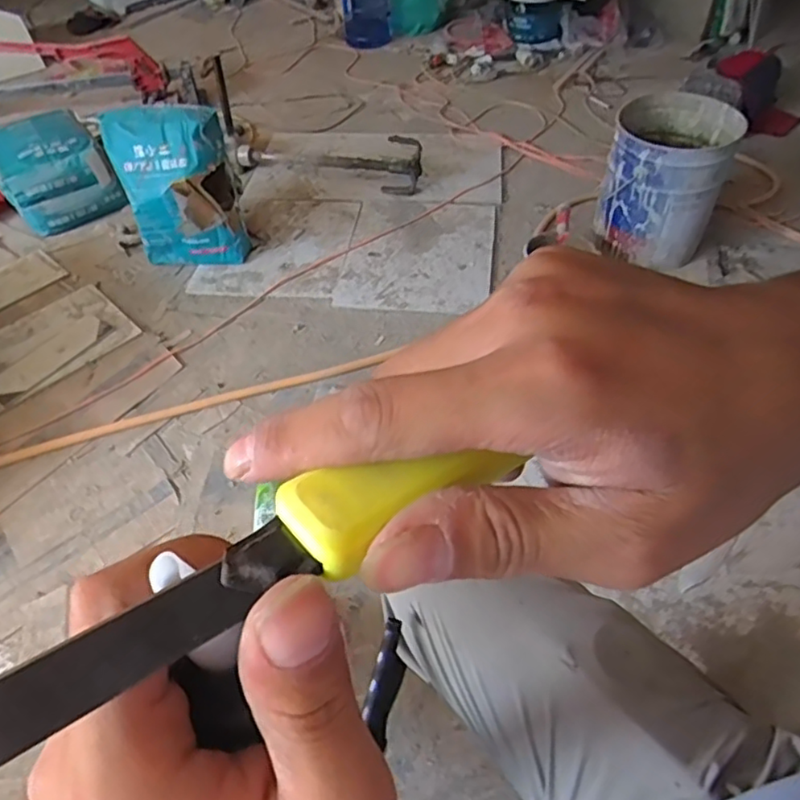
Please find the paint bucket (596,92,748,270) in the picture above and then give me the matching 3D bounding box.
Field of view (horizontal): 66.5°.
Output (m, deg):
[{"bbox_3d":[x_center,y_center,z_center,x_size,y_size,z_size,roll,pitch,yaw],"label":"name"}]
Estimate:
[{"bbox_3d":[0.654,-0.546,1.528,0.274,0.312,0.277,-1,51,1],"label":"paint bucket"}]

